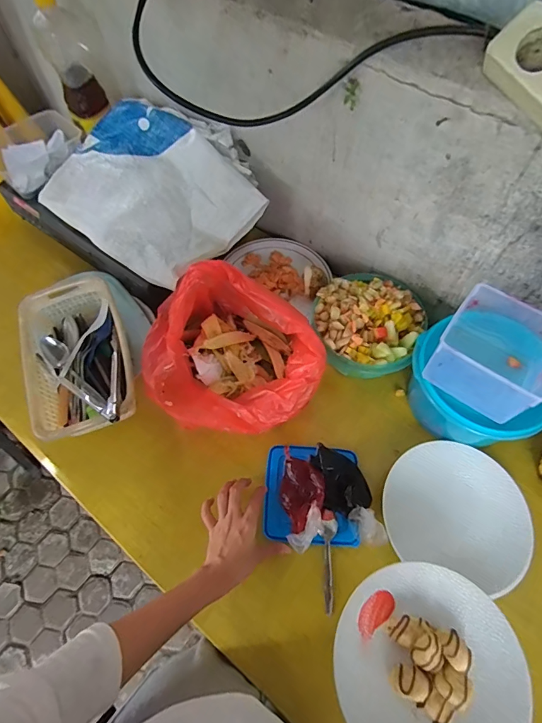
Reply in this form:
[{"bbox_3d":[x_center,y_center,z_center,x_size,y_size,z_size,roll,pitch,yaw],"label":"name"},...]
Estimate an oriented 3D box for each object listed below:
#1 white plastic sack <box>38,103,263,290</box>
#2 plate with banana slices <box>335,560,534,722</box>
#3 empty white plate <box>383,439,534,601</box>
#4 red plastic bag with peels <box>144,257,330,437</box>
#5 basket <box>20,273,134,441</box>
[{"bbox_3d":[-0.225,-0.305,0.715,0.351,0.091,0.247,38,70,19],"label":"white plastic sack"},{"bbox_3d":[0.173,0.329,0.436,0.193,0.031,0.196,-1,63,2],"label":"plate with banana slices"},{"bbox_3d":[0.266,0.212,0.587,0.191,0.030,0.179,17,65,10],"label":"empty white plate"},{"bbox_3d":[-0.064,0.000,0.624,0.262,0.117,0.227,41,71,20],"label":"red plastic bag with peels"},{"bbox_3d":[-0.293,-0.005,0.618,0.139,0.082,0.257,-21,64,-8],"label":"basket"}]

